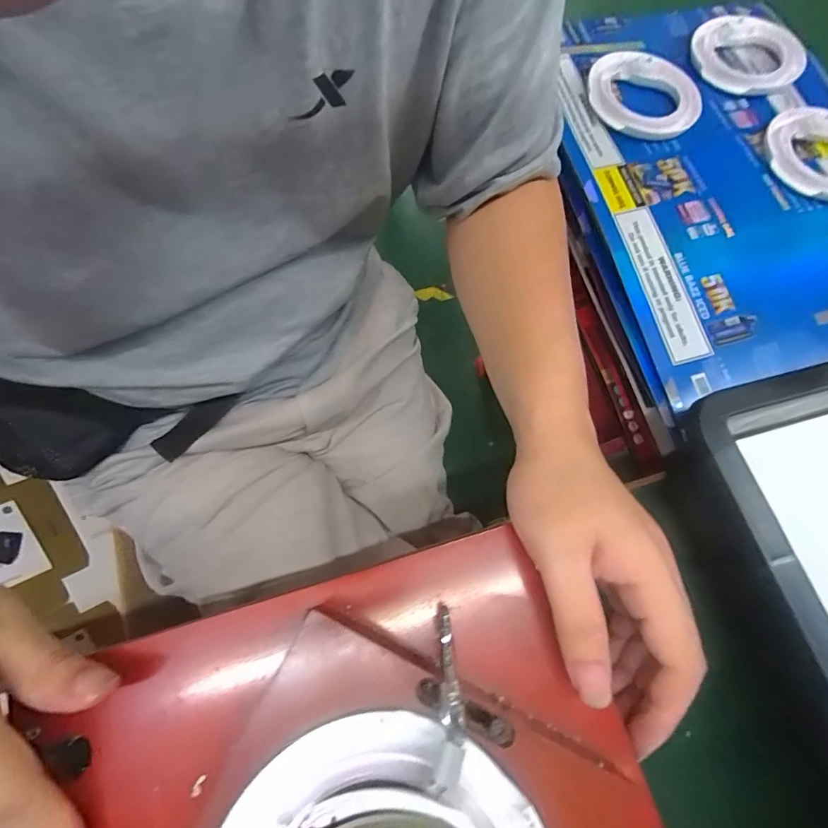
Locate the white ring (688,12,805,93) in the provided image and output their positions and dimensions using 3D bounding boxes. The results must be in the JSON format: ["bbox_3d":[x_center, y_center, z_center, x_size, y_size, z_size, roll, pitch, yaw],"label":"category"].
[{"bbox_3d":[0.417,-0.458,0.563,0.124,0.019,0.122,1,71,-2],"label":"white ring"}]

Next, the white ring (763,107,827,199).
[{"bbox_3d":[0.473,-0.301,0.518,0.131,0.027,0.131,-41,77,-14],"label":"white ring"}]

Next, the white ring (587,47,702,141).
[{"bbox_3d":[0.275,-0.381,0.537,0.133,0.017,0.133,1,71,-2],"label":"white ring"}]

